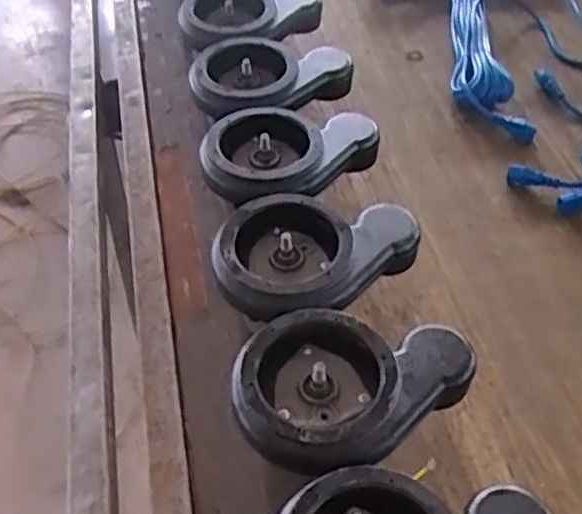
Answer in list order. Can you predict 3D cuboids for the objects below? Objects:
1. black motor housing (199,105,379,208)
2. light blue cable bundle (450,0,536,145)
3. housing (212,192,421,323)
[{"bbox_3d":[-0.011,-0.107,0.686,0.158,0.038,0.128,-32,56,-30],"label":"black motor housing"},{"bbox_3d":[0.285,-0.331,1.116,0.101,0.051,0.435,2,46,-1],"label":"light blue cable bundle"},{"bbox_3d":[0.018,-0.007,0.597,0.164,0.037,0.123,-26,53,-25],"label":"housing"}]

